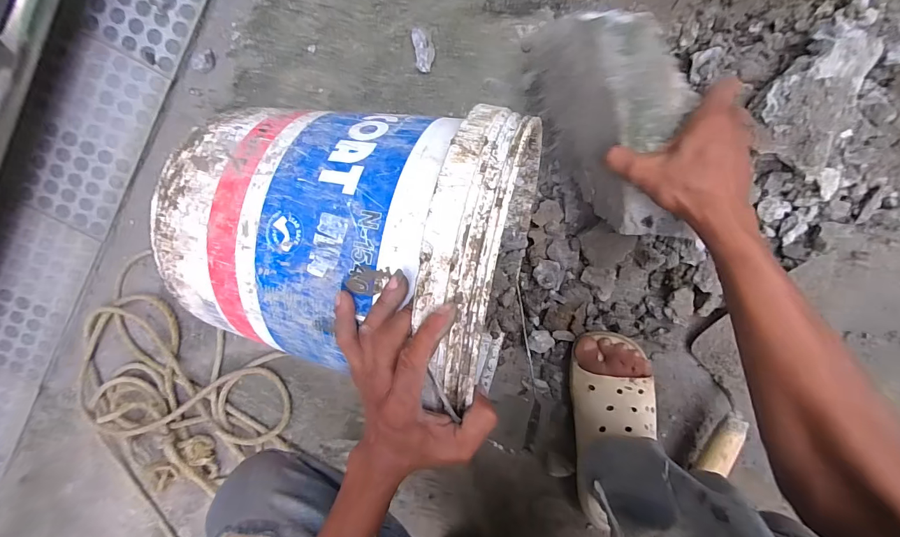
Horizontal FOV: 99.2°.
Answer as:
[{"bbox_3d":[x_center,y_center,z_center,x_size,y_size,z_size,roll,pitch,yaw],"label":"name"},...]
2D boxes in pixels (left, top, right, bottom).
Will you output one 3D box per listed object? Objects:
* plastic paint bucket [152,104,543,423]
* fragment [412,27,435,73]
[{"bbox_3d":[-0.092,-0.030,0.408,0.313,0.280,0.249,13,95,8],"label":"plastic paint bucket"},{"bbox_3d":[-0.037,-0.315,0.554,0.028,0.022,0.059,-9,92,9],"label":"fragment"}]

